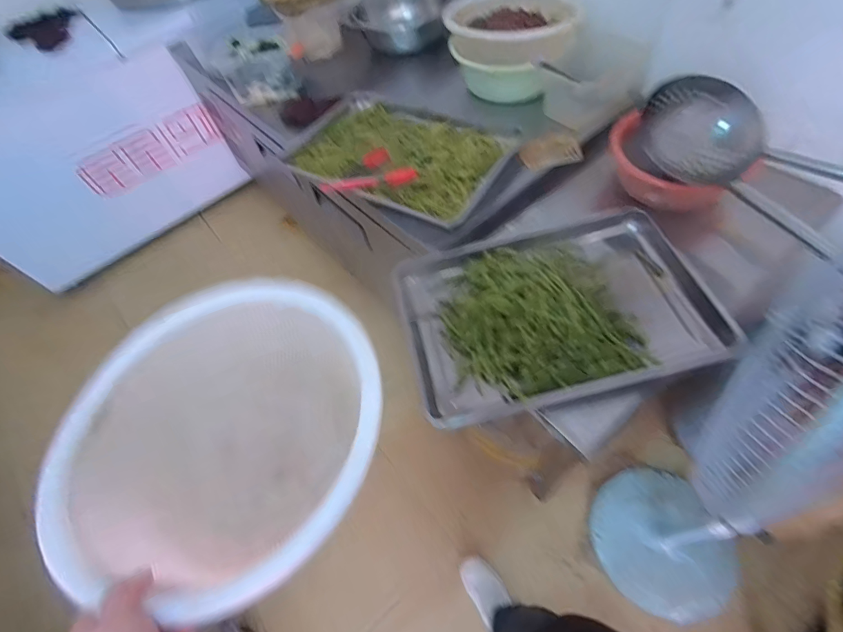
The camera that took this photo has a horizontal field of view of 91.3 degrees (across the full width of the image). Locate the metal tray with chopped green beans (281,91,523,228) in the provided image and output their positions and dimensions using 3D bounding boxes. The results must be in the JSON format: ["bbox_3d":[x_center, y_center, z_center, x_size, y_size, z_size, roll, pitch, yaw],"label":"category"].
[{"bbox_3d":[-0.066,-0.426,1.068,0.528,0.041,0.384,24,61,19],"label":"metal tray with chopped green beans"}]

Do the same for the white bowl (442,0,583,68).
[{"bbox_3d":[0.222,-0.742,1.084,0.312,0.112,0.314,7,57,9],"label":"white bowl"}]

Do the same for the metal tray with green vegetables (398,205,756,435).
[{"bbox_3d":[0.247,-0.032,0.823,0.551,0.124,0.395,-12,56,-4],"label":"metal tray with green vegetables"}]

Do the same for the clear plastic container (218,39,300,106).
[{"bbox_3d":[-0.470,-0.722,1.218,0.196,0.130,0.099,-1,56,4],"label":"clear plastic container"}]

